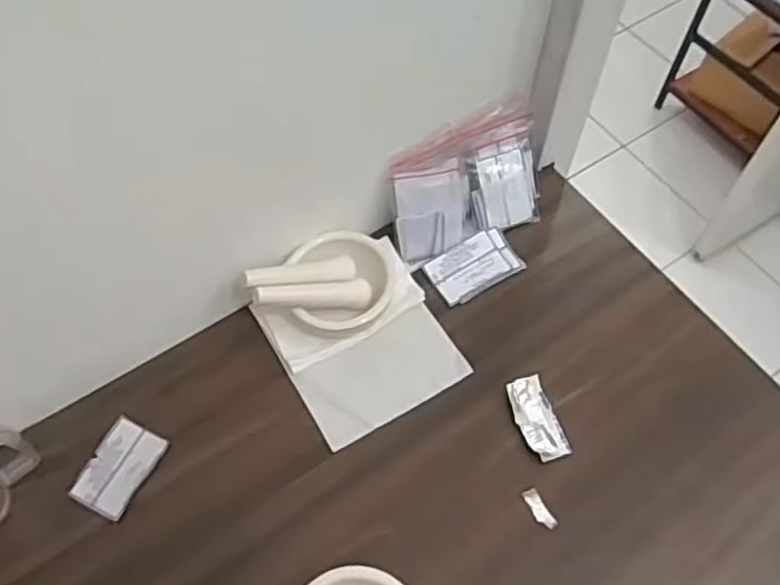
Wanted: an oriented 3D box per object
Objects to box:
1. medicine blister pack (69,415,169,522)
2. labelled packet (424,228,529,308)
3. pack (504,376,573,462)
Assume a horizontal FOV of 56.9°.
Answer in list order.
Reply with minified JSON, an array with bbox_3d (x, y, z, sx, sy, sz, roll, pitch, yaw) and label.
[{"bbox_3d":[-0.225,0.145,0.597,0.052,0.004,0.074,24,62,14],"label":"medicine blister pack"},{"bbox_3d":[0.080,-0.026,0.684,0.082,0.009,0.051,-26,62,-15],"label":"labelled packet"},{"bbox_3d":[0.125,0.105,0.608,0.034,0.006,0.072,-16,60,-10],"label":"pack"}]

